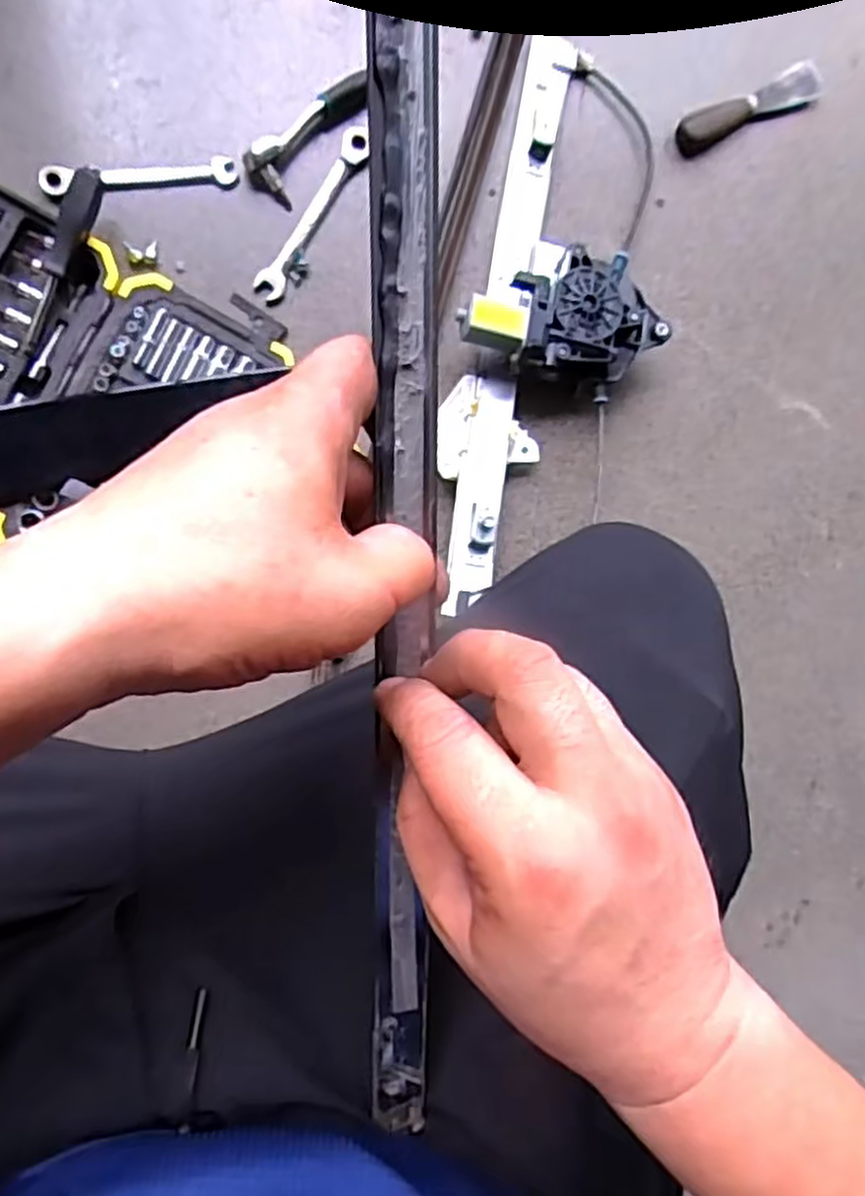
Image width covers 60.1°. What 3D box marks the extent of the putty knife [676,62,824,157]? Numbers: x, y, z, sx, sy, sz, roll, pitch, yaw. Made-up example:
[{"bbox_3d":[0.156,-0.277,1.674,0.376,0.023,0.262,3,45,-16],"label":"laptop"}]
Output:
[{"bbox_3d":[0.310,-0.478,0.727,0.172,0.016,0.033,-29,98,-10],"label":"putty knife"}]

